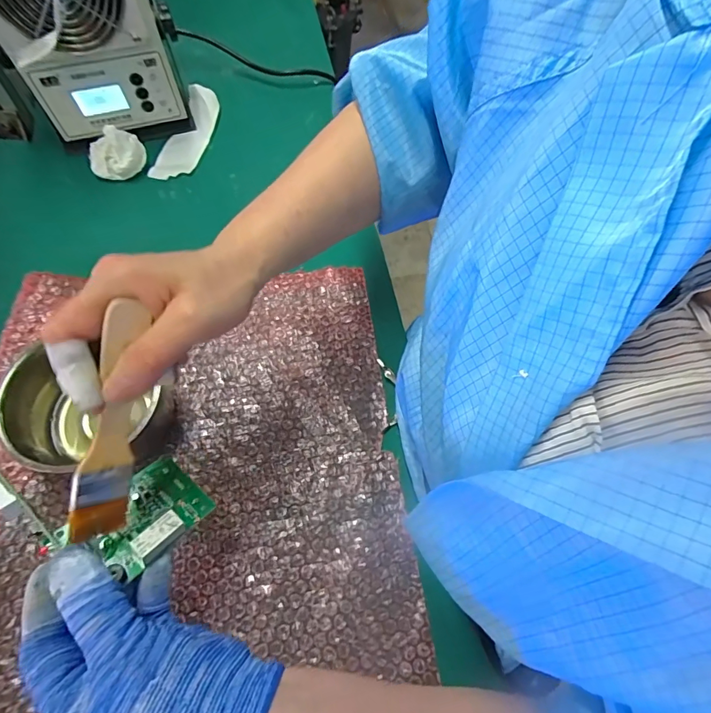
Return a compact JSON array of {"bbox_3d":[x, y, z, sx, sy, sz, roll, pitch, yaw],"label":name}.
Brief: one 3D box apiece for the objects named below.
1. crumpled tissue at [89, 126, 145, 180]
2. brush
[{"bbox_3d":[-0.288,-0.241,0.499,0.063,0.038,0.058,35,68,13],"label":"crumpled tissue"},{"bbox_3d":[-0.130,0.037,0.222,0.007,0.029,0.137,29,110,35],"label":"brush"}]

